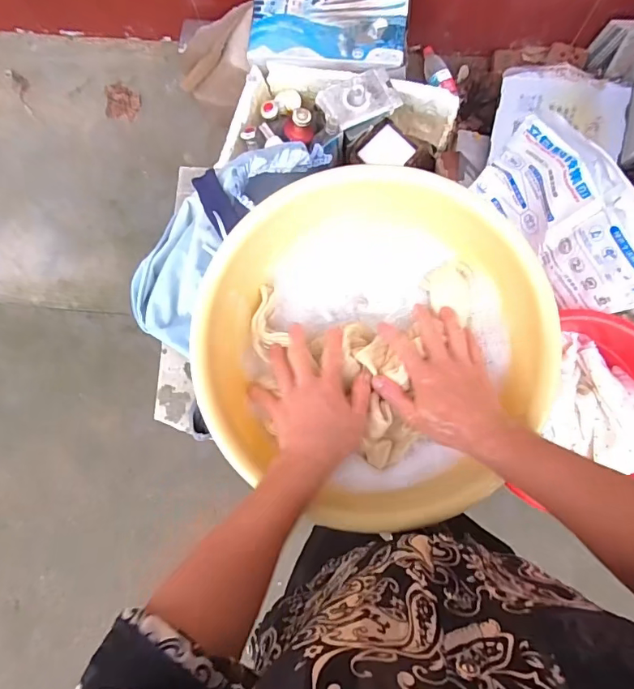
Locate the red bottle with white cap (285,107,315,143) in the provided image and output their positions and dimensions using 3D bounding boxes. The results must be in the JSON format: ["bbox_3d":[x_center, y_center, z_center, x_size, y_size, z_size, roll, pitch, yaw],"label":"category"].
[{"bbox_3d":[-0.049,-0.586,1.239,0.079,0.070,0.070,-3,81,2],"label":"red bottle with white cap"}]

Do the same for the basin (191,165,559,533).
[{"bbox_3d":[0.062,0.012,0.538,0.362,0.133,0.356,0,81,2],"label":"basin"}]

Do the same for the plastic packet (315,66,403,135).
[{"bbox_3d":[0.104,-0.637,1.206,0.206,0.048,0.134,-24,81,-2],"label":"plastic packet"}]

